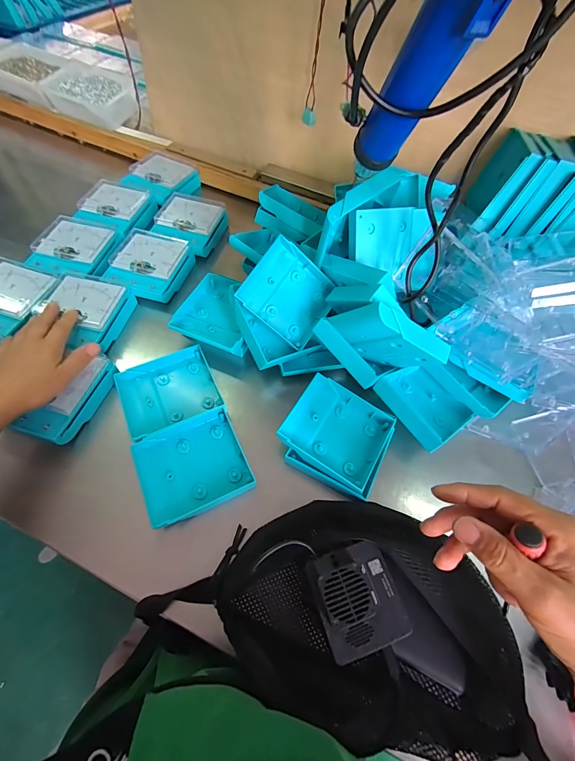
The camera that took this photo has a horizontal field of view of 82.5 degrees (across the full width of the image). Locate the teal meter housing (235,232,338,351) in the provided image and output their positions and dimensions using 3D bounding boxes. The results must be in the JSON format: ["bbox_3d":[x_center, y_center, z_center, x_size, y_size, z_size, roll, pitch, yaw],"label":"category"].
[{"bbox_3d":[0.005,-0.116,0.441,0.118,0.019,0.105,38,85,-27],"label":"teal meter housing"}]

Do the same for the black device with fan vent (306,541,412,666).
[{"bbox_3d":[0.061,0.188,0.285,0.070,0.024,0.077,-15,63,-12],"label":"black device with fan vent"}]

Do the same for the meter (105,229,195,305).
[{"bbox_3d":[-0.220,-0.182,0.523,0.106,0.033,0.123,14,60,4],"label":"meter"}]

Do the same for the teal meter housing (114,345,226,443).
[{"bbox_3d":[-0.153,0.013,0.428,0.115,0.025,0.100,-25,65,-17],"label":"teal meter housing"}]

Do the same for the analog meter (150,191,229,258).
[{"bbox_3d":[-0.169,-0.276,0.577,0.111,0.032,0.133,14,60,4],"label":"analog meter"}]

